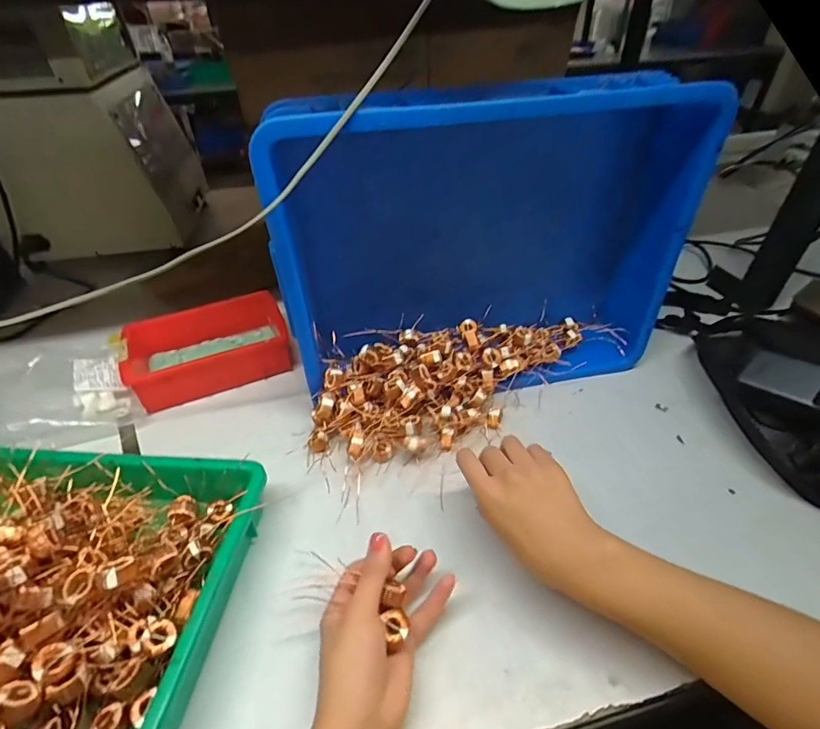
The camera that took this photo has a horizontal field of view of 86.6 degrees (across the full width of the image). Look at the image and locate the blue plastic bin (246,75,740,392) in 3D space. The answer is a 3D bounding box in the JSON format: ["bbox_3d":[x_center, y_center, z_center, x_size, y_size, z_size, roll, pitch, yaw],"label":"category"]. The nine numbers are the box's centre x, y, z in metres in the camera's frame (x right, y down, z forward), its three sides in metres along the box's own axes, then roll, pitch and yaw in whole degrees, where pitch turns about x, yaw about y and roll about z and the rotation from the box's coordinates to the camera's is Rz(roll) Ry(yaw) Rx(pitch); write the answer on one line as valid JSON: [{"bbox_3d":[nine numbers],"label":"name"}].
[{"bbox_3d":[0.066,-0.134,0.509,0.420,0.321,0.194,-11,42,-10],"label":"blue plastic bin"}]

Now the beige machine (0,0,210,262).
[{"bbox_3d":[-0.600,-0.416,0.793,0.307,0.347,0.296,-7,41,-6],"label":"beige machine"}]

